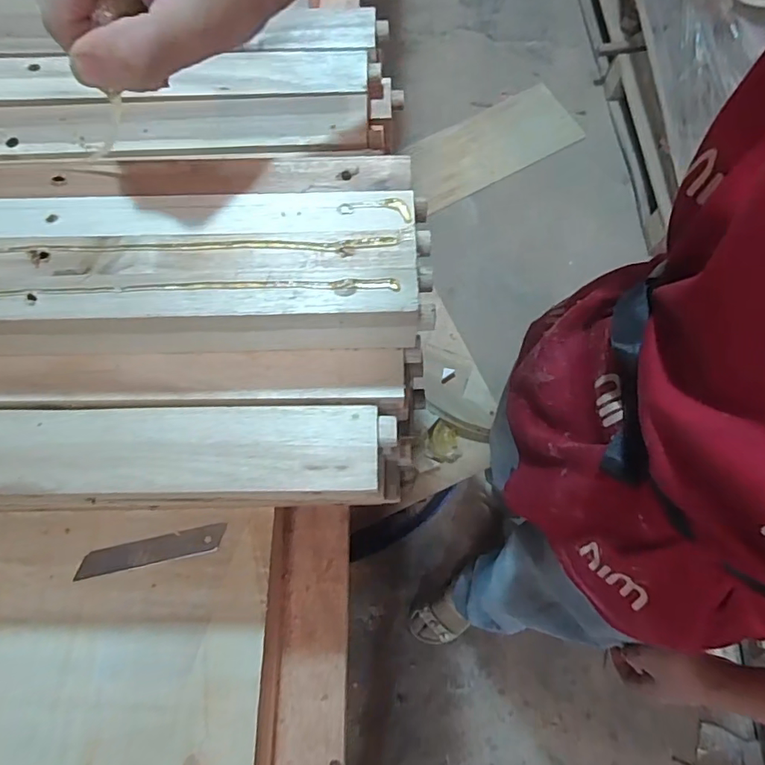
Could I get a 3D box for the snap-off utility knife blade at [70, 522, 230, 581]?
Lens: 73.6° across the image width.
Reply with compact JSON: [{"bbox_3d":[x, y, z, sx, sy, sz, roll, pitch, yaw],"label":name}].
[{"bbox_3d":[-0.162,0.118,0.358,0.104,0.004,0.018,-12,73,1],"label":"snap-off utility knife blade"}]

